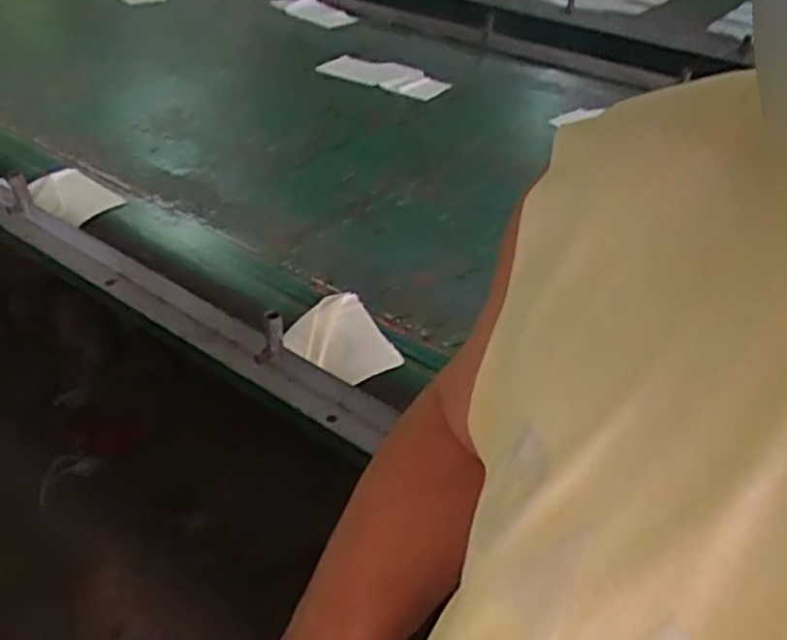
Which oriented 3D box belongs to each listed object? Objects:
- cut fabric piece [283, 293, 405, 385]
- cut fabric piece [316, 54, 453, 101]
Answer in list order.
[{"bbox_3d":[-0.068,0.020,0.872,0.116,0.014,0.143,-14,41,-24],"label":"cut fabric piece"},{"bbox_3d":[-0.017,-0.545,1.607,0.279,0.015,0.126,13,46,0],"label":"cut fabric piece"}]

